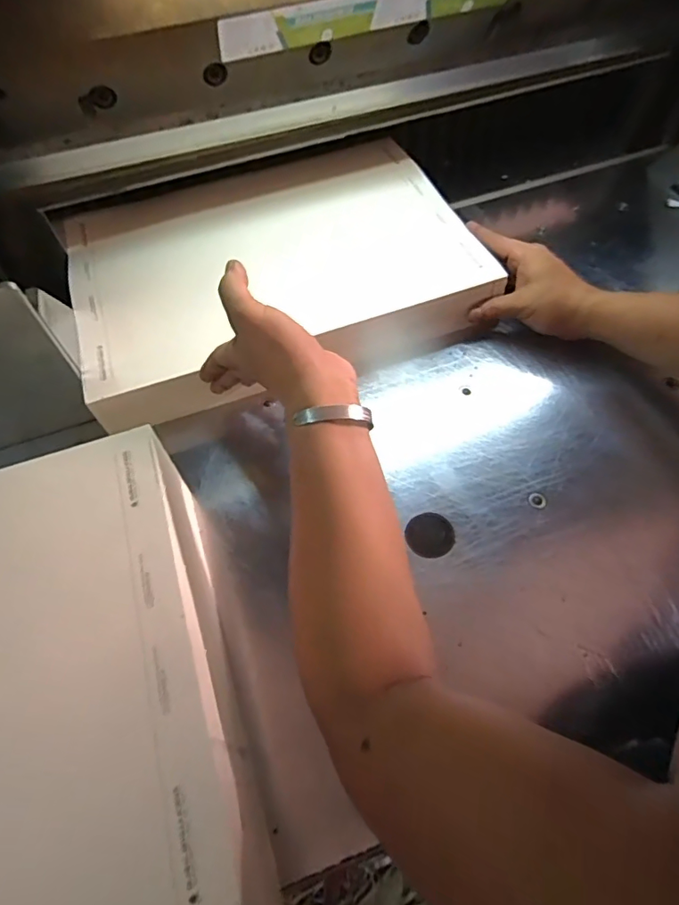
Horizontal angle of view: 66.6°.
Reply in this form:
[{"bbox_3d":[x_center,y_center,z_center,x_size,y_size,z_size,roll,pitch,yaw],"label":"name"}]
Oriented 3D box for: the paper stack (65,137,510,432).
[{"bbox_3d":[-0.079,-0.216,0.594,0.422,0.055,0.312,-18,57,-8],"label":"paper stack"}]

